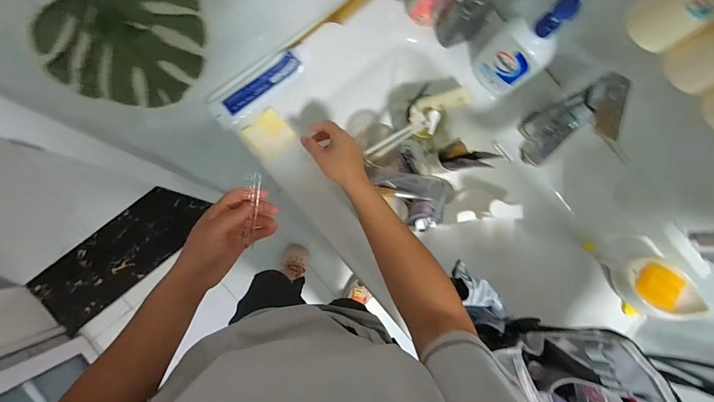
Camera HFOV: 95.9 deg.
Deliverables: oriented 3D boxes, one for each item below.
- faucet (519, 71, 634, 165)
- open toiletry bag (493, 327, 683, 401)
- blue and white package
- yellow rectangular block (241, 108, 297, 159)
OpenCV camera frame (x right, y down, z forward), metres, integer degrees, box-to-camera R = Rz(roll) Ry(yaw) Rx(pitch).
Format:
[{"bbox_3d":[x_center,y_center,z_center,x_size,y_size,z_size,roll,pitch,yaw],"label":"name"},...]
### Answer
[{"bbox_3d":[0.310,-0.112,0.477,0.114,0.114,0.083,-24,87,-9],"label":"faucet"},{"bbox_3d":[0.324,0.288,0.432,0.123,0.157,0.230,-33,89,-10],"label":"open toiletry bag"},{"bbox_3d":[-0.167,-0.195,0.538,0.173,0.028,0.069,-40,90,-10],"label":"blue and white package"},{"bbox_3d":[-0.149,-0.113,0.544,0.067,0.004,0.062,-44,108,-4],"label":"yellow rectangular block"}]

